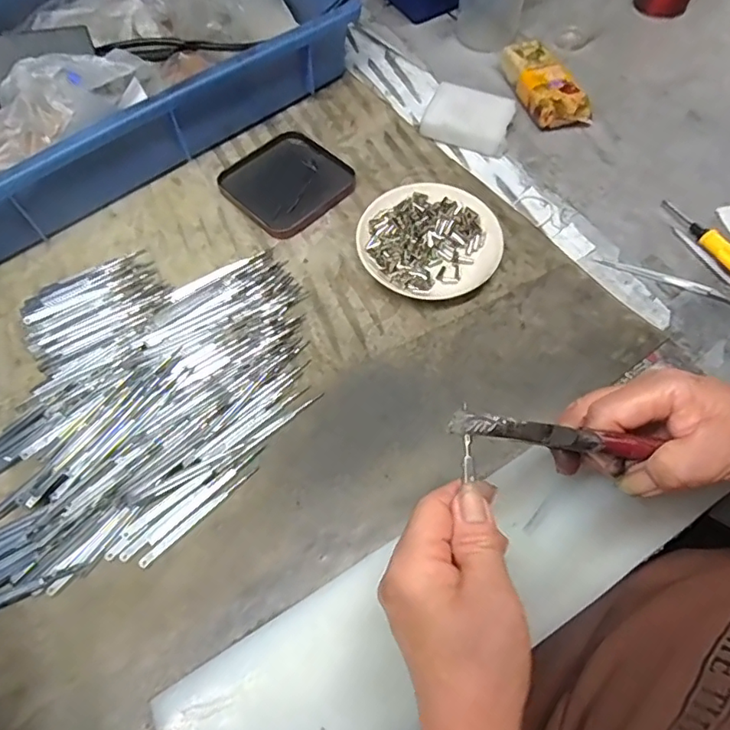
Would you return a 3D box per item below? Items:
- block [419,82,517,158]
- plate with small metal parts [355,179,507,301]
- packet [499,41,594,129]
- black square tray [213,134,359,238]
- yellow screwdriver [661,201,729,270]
[{"bbox_3d":[0.105,-0.245,0.531,0.084,0.024,0.062,21,65,13],"label":"block"},{"bbox_3d":[0.053,-0.106,0.459,0.116,0.021,0.117,-1,62,2],"label":"plate with small metal parts"},{"bbox_3d":[0.179,-0.284,0.541,0.048,0.032,0.110,-21,63,-8],"label":"packet"},{"bbox_3d":[-0.076,-0.177,0.510,0.105,0.009,0.103,40,71,21],"label":"black square tray"},{"bbox_3d":[0.295,-0.102,0.447,0.016,0.011,0.116,-25,64,-10],"label":"yellow screwdriver"}]

